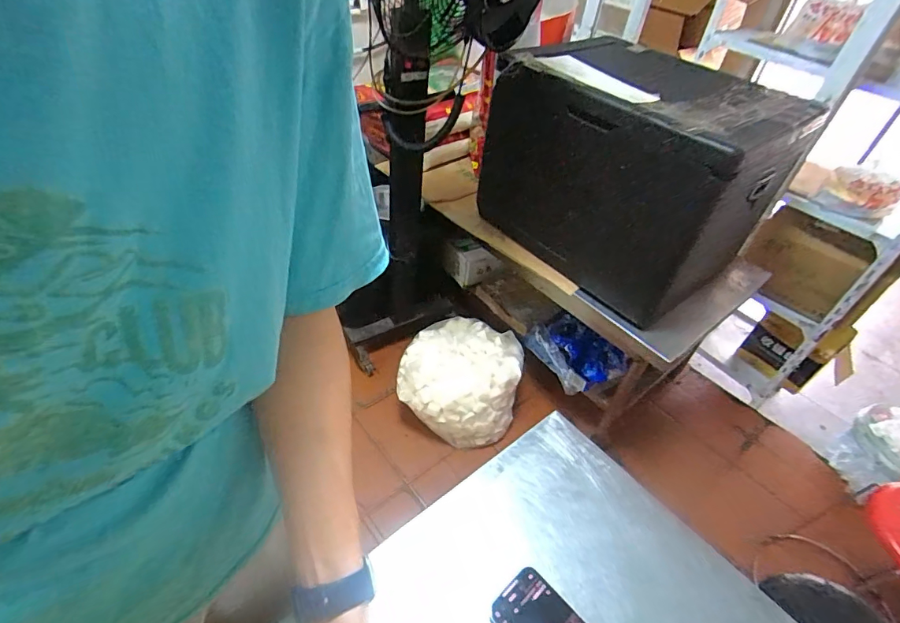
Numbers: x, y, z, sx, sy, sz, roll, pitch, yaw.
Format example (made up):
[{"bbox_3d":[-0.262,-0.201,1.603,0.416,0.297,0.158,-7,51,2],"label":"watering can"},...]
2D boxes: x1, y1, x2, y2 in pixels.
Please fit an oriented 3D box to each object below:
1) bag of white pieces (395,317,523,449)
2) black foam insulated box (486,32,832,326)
[{"bbox_3d":[0.030,0.230,1.539,0.385,0.242,0.353,12,42,5],"label":"bag of white pieces"},{"bbox_3d":[0.494,-0.423,1.334,0.548,0.468,0.714,-30,53,-34],"label":"black foam insulated box"}]

